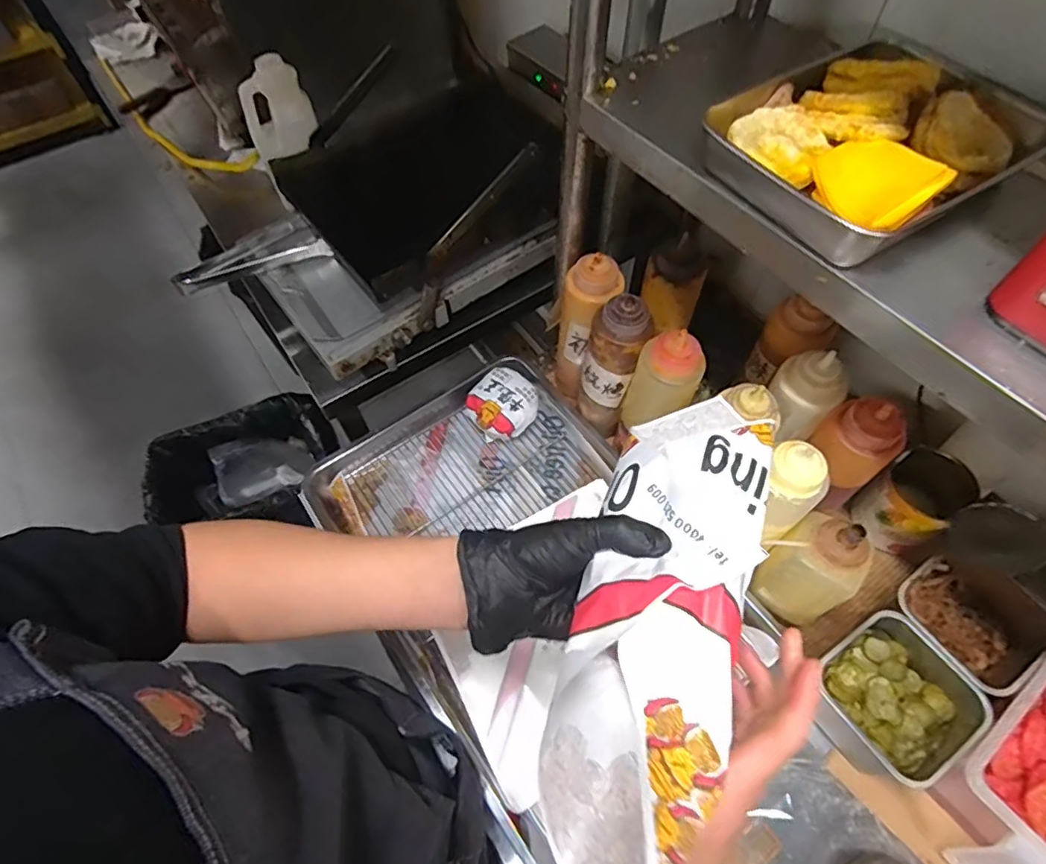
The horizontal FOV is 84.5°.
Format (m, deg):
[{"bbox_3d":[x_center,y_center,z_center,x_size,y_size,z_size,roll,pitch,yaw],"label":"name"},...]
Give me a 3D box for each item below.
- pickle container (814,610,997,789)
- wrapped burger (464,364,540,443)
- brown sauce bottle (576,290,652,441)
[{"bbox_3d":[0.405,0.301,0.648,0.149,0.110,0.137,-36,65,-18],"label":"pickle container"},{"bbox_3d":[-0.028,-0.038,0.872,0.101,0.081,0.103,-1,60,1],"label":"wrapped burger"},{"bbox_3d":[0.114,-0.087,0.771,0.081,0.216,0.060,19,62,12],"label":"brown sauce bottle"}]

